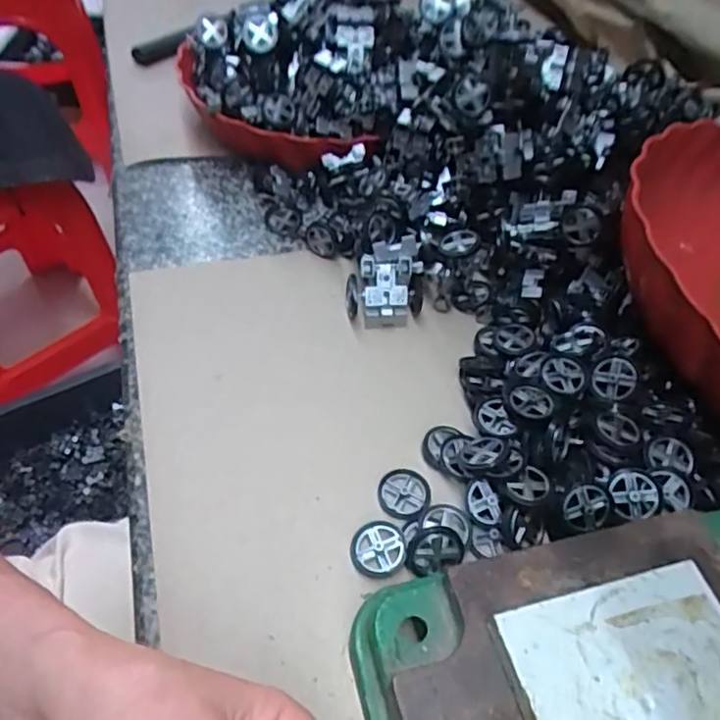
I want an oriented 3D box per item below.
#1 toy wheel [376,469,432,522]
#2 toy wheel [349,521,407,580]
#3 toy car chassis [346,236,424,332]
[{"bbox_3d":[0.024,0.071,0.333,0.027,0.005,0.027,2,50,-3],"label":"toy wheel"},{"bbox_3d":[0.009,0.093,0.310,0.026,0.005,0.028,2,50,-3],"label":"toy wheel"},{"bbox_3d":[0.016,-0.050,0.414,0.051,0.054,0.020,-9,10,1],"label":"toy car chassis"}]

